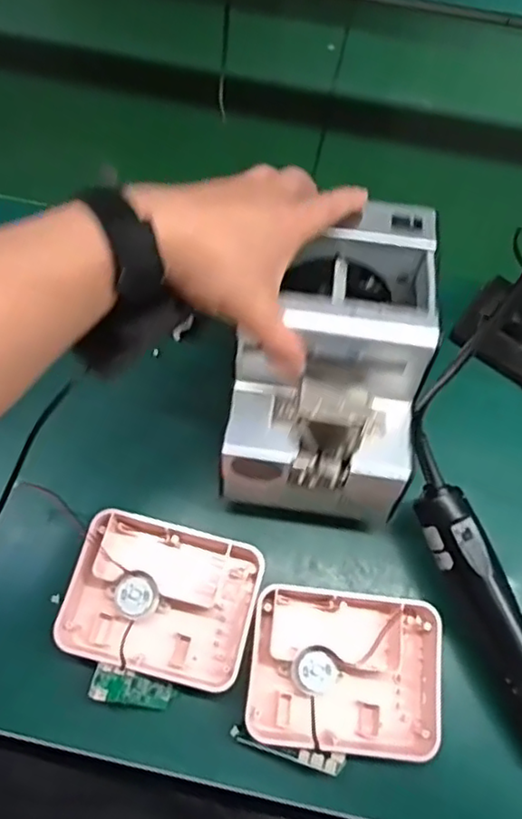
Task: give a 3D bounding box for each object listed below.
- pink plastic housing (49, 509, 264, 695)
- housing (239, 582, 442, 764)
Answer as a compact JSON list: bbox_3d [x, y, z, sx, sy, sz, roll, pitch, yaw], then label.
[{"bbox_3d":[-0.070,0.138,0.451,0.127,0.047,0.101,14,66,3],"label":"pink plastic housing"},{"bbox_3d":[0.058,0.182,0.435,0.128,0.042,0.100,8,66,0],"label":"housing"}]

